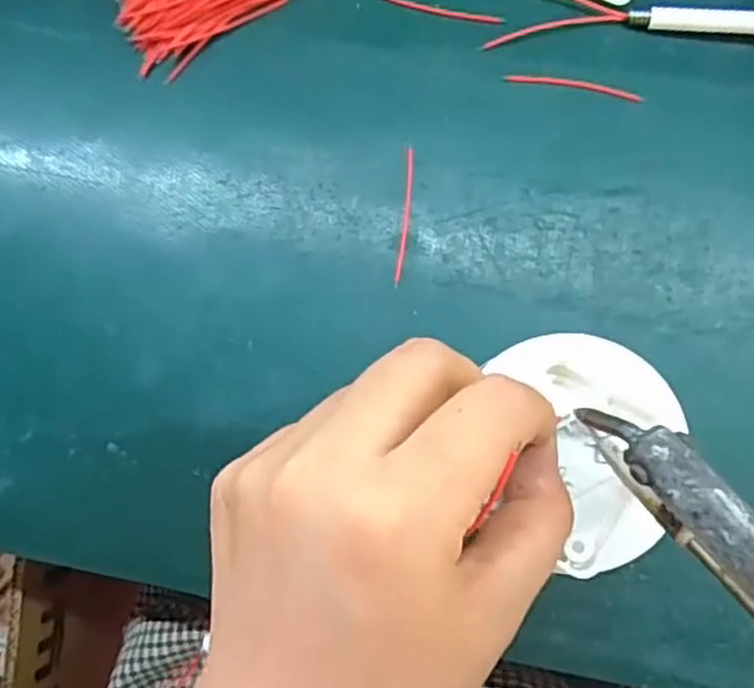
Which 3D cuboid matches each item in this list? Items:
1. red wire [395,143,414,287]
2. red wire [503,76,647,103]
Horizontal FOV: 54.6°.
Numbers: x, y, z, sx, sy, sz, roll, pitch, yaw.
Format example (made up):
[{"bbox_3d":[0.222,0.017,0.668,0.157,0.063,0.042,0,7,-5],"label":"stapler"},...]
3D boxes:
[{"bbox_3d":[0.011,-0.050,0.282,0.004,0.004,0.056,6,84,3],"label":"red wire"},{"bbox_3d":[0.077,-0.101,0.283,0.053,0.004,0.005,11,85,4],"label":"red wire"}]

